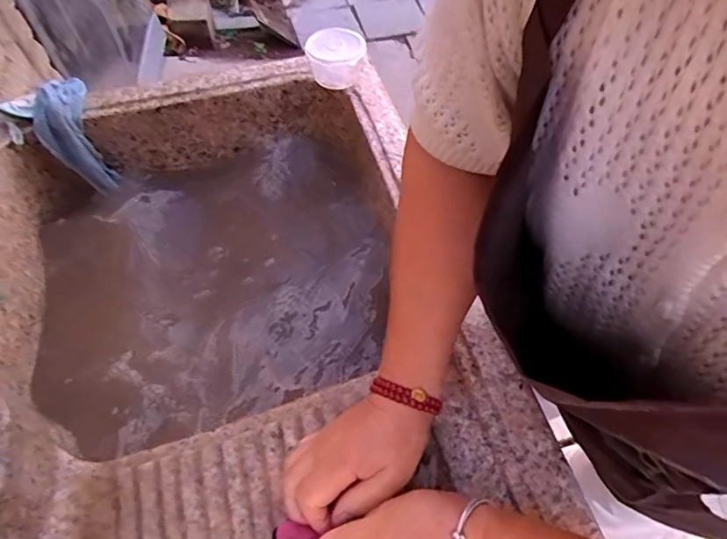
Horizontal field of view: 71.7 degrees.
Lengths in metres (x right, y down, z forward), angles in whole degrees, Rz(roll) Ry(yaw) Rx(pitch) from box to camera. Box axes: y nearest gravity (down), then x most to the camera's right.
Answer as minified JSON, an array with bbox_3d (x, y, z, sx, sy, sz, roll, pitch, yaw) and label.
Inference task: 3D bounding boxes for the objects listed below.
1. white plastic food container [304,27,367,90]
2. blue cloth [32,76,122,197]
[{"bbox_3d":[-0.035,-0.284,0.677,0.079,0.052,0.067,-5,57,0],"label":"white plastic food container"},{"bbox_3d":[-0.390,-0.176,0.686,0.073,0.160,0.048,-25,18,-12],"label":"blue cloth"}]

